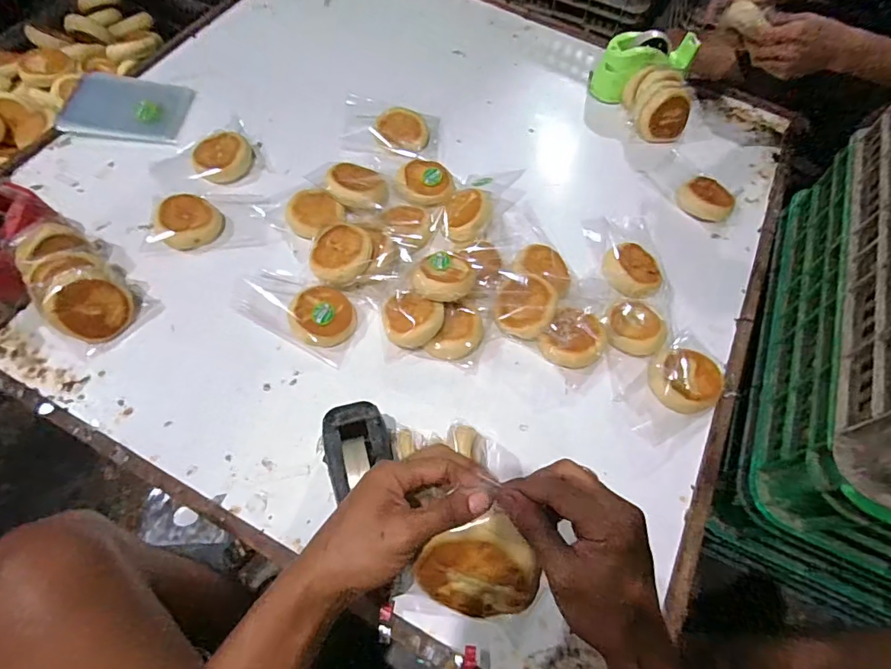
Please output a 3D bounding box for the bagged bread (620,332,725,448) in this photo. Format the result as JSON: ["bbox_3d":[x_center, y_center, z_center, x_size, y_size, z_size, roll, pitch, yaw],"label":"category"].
[{"bbox_3d":[0.342,0.076,0.705,0.188,0.036,0.108,-39,71,-21],"label":"bagged bread"}]

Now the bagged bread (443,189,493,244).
[{"bbox_3d":[0.035,-0.199,0.815,0.080,0.038,0.108,20,63,7],"label":"bagged bread"}]

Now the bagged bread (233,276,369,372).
[{"bbox_3d":[-0.224,-0.045,0.734,0.208,0.035,0.108,26,64,10],"label":"bagged bread"}]

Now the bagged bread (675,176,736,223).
[{"bbox_3d":[0.467,-0.239,0.869,0.089,0.041,0.093,1,62,-3],"label":"bagged bread"}]

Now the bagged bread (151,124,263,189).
[{"bbox_3d":[-0.399,-0.323,0.888,0.119,0.041,0.131,-29,68,-17],"label":"bagged bread"}]

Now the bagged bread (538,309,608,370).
[{"bbox_3d":[0.195,0.007,0.720,0.084,0.053,0.084,1,62,-3],"label":"bagged bread"}]

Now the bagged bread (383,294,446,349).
[{"bbox_3d":[-0.050,-0.022,0.718,0.085,0.041,0.077,18,99,-7],"label":"bagged bread"}]

